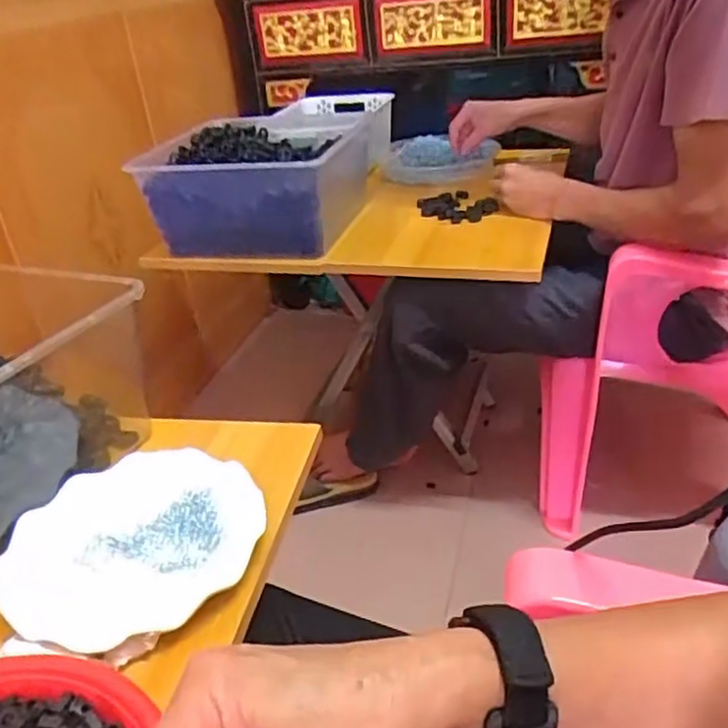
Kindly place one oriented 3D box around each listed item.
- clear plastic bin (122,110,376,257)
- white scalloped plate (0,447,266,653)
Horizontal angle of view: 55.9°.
[{"bbox_3d":[-0.156,-0.288,1.092,0.288,0.151,0.353,1,32,11],"label":"clear plastic bin"},{"bbox_3d":[-0.166,0.129,0.502,0.179,0.022,0.174,-4,31,3],"label":"white scalloped plate"}]

